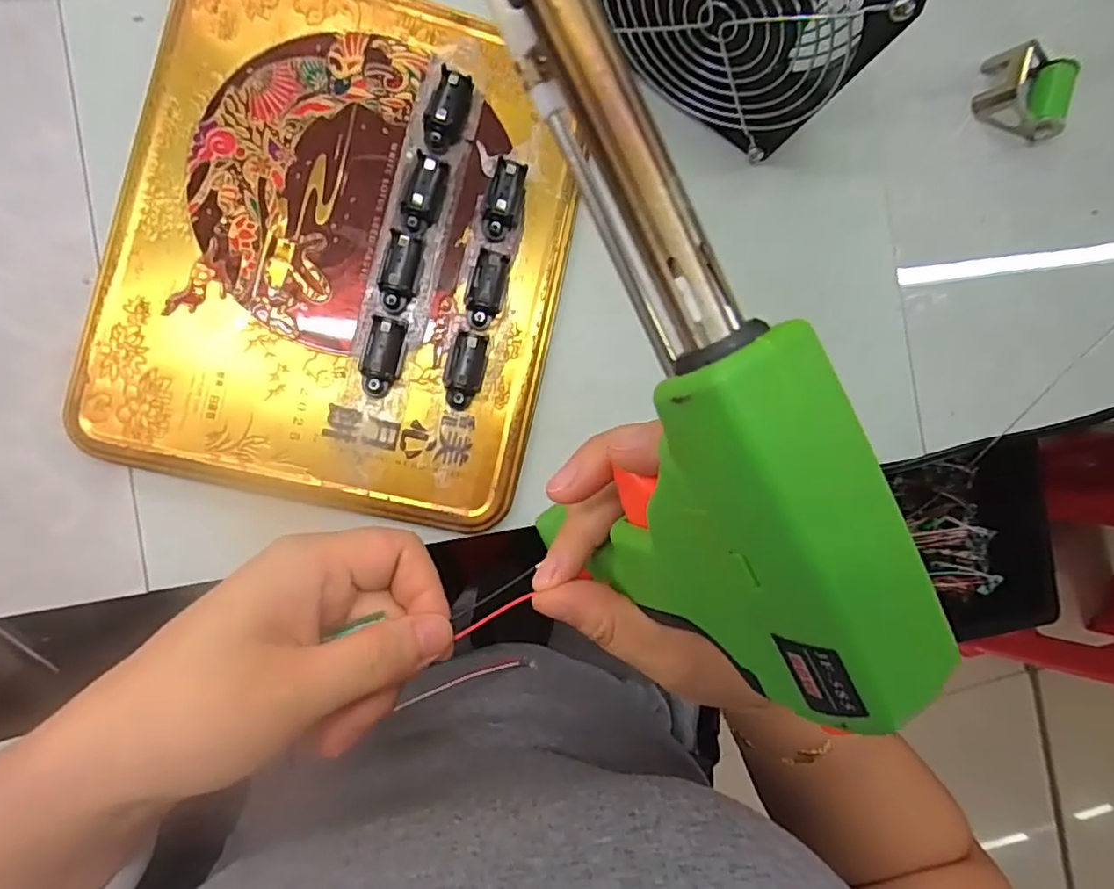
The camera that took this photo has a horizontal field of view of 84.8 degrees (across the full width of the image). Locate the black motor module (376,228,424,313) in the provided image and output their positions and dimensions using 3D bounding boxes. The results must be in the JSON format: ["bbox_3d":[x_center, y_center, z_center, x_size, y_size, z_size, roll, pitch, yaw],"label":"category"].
[{"bbox_3d":[-0.070,-0.077,0.274,0.015,0.014,0.034,13,87,-9],"label":"black motor module"}]

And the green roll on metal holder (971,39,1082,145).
[{"bbox_3d":[0.269,-0.203,0.352,0.049,0.030,0.049,-1,99,-7],"label":"green roll on metal holder"}]

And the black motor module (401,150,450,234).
[{"bbox_3d":[-0.060,-0.113,0.275,0.014,0.014,0.033,24,98,-9],"label":"black motor module"}]

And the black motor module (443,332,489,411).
[{"bbox_3d":[-0.042,-0.034,0.279,0.018,0.011,0.034,13,87,-9],"label":"black motor module"}]

